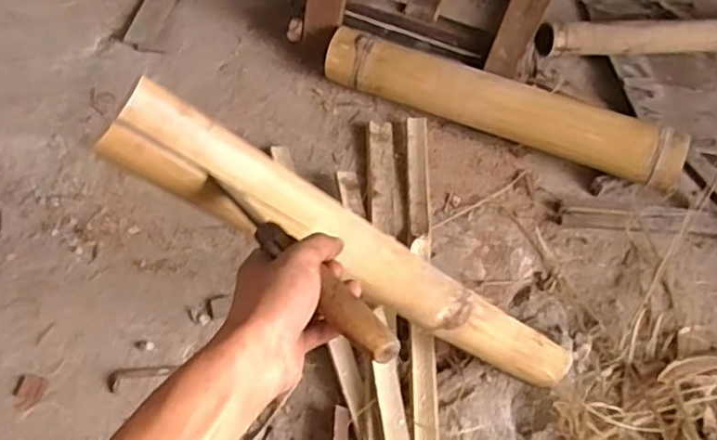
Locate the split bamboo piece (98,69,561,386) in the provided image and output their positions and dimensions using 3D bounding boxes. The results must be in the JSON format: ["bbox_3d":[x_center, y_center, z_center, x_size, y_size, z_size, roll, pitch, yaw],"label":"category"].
[{"bbox_3d":[0.036,0.060,0.675,0.054,0.642,0.054,-24,47,37],"label":"split bamboo piece"}]

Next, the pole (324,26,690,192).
[{"bbox_3d":[0.222,-0.186,1.046,0.590,0.081,0.073,23,55,11],"label":"pole"}]

